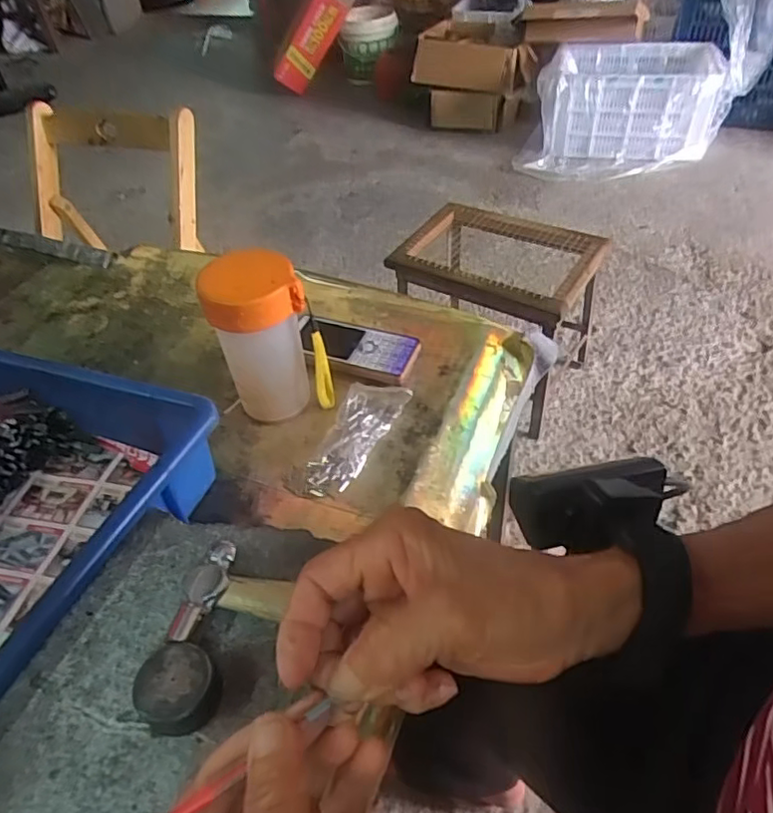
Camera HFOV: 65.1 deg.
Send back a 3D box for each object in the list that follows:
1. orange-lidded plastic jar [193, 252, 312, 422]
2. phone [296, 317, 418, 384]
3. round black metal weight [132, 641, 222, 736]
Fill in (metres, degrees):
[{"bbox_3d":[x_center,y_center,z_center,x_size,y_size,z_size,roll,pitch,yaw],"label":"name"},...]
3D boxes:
[{"bbox_3d":[-0.098,-0.048,0.476,0.070,0.141,0.063,-17,47,-14],"label":"orange-lidded plastic jar"},{"bbox_3d":[-0.031,-0.054,0.559,0.121,0.017,0.051,14,47,17],"label":"phone"},{"bbox_3d":[-0.102,0.139,0.297,0.035,0.022,0.036,-1,45,1],"label":"round black metal weight"}]

